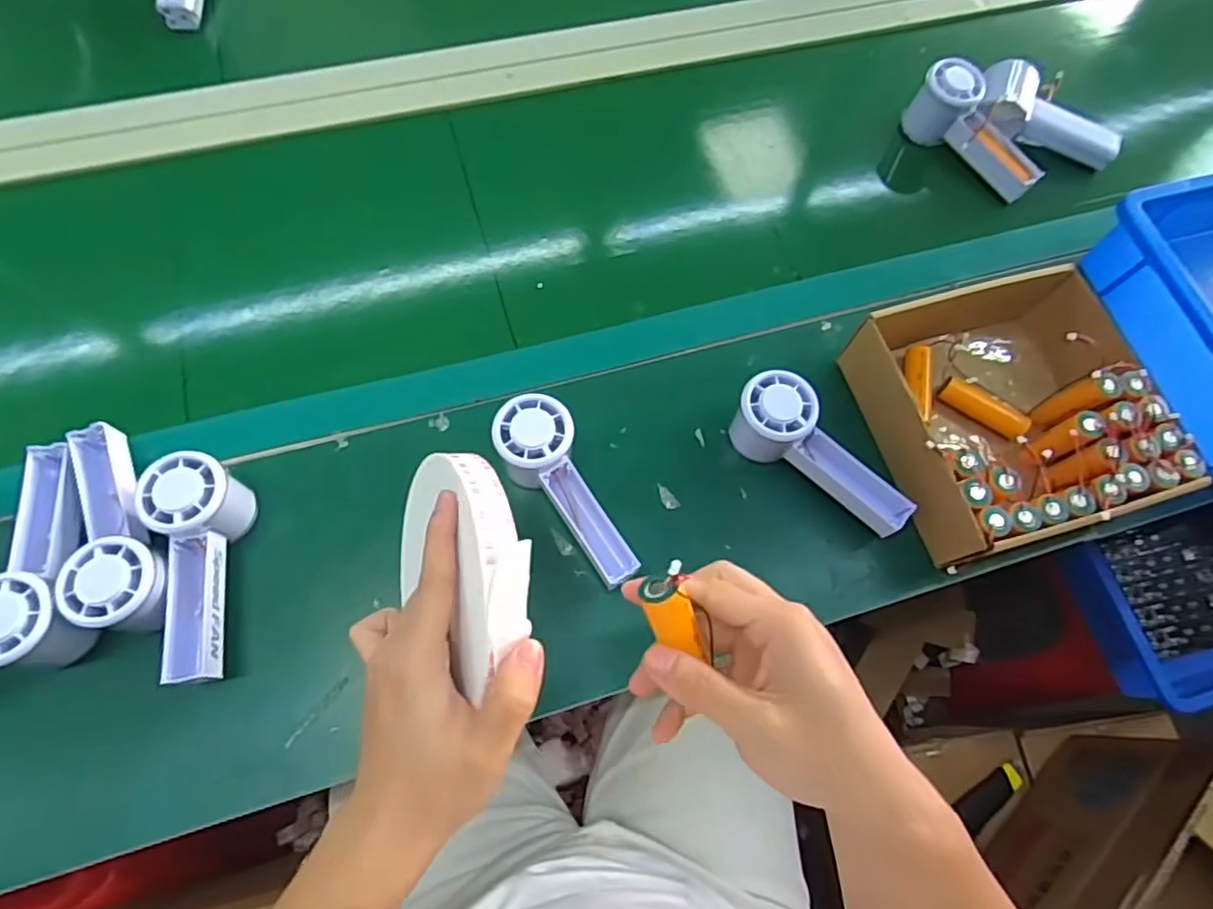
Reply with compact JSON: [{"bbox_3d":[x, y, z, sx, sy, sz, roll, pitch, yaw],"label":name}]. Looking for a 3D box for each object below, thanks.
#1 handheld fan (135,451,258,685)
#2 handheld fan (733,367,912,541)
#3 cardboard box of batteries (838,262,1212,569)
[{"bbox_3d":[-0.287,0.078,0.439,0.056,0.055,0.150,-2,71,-1],"label":"handheld fan"},{"bbox_3d":[0.165,-0.001,0.487,0.149,0.060,0.054,35,74,11],"label":"handheld fan"},{"bbox_3d":[0.305,-0.037,0.493,0.184,0.078,0.200,-15,72,-6],"label":"cardboard box of batteries"}]

